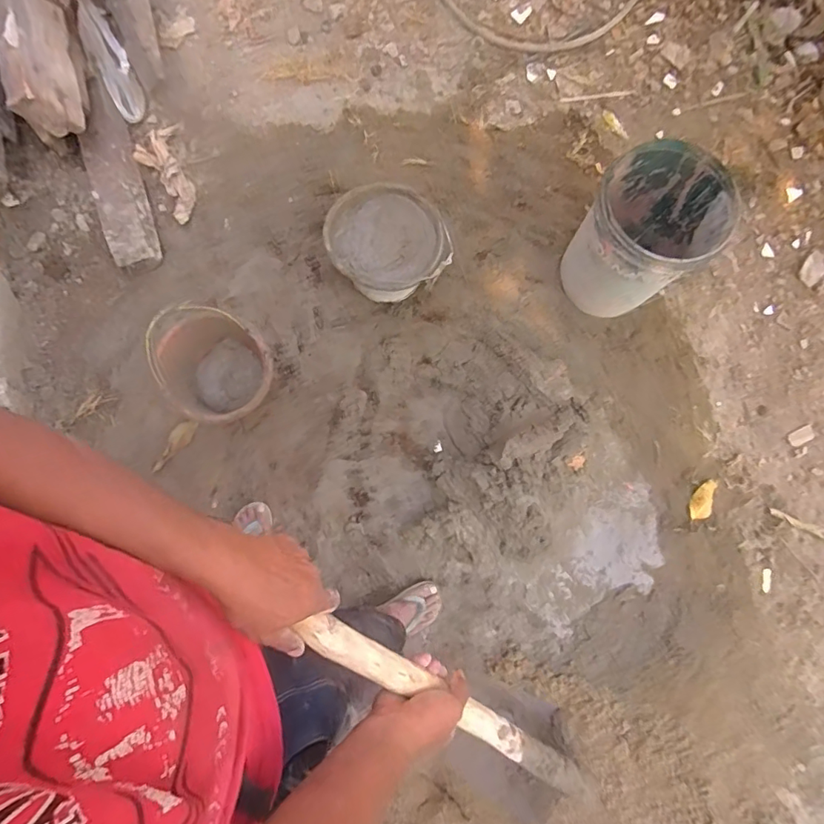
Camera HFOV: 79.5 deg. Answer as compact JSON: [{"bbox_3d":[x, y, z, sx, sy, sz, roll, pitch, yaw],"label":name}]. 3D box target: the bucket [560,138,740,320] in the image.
[{"bbox_3d":[0.593,-0.455,1.298,0.327,0.353,0.299,0,81,0],"label":"bucket"}]

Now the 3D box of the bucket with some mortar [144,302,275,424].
[{"bbox_3d":[-0.517,-0.116,1.314,0.316,0.178,0.261,37,83,5],"label":"bucket with some mortar"}]

